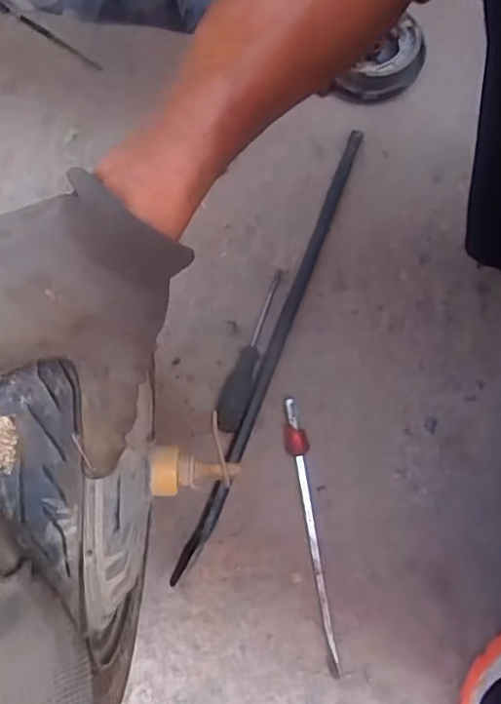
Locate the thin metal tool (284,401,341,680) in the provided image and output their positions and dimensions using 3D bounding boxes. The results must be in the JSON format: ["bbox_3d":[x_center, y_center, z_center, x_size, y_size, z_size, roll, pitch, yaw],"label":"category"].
[{"bbox_3d":[0.064,0.179,0.579,0.022,0.013,0.264,-11,79,-3],"label":"thin metal tool"}]

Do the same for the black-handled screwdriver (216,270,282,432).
[{"bbox_3d":[0.005,-0.003,0.627,0.029,0.027,0.185,21,79,4],"label":"black-handled screwdriver"}]

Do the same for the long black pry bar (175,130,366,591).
[{"bbox_3d":[0.030,-0.015,0.632,0.018,0.021,0.529,21,79,4],"label":"long black pry bar"}]

